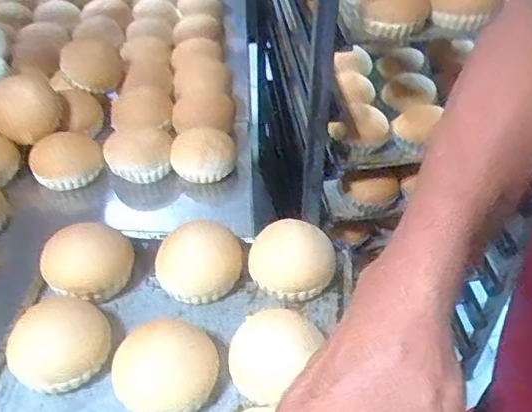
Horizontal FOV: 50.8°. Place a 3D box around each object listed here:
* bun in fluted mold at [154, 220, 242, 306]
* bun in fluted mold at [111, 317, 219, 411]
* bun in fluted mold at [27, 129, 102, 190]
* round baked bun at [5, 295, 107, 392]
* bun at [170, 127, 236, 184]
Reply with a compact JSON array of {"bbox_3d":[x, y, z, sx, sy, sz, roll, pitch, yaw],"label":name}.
[{"bbox_3d":[-0.071,0.056,0.582,0.087,0.044,0.076,-9,43,-8],"label":"bun in fluted mold"},{"bbox_3d":[-0.088,0.146,0.497,0.087,0.041,0.078,-15,44,-14],"label":"bun in fluted mold"},{"bbox_3d":[-0.255,-0.058,0.734,0.070,0.041,0.071,12,44,14],"label":"bun in fluted mold"},{"bbox_3d":[-0.191,0.126,0.519,0.085,0.047,0.079,-1,42,1],"label":"round baked bun"},{"bbox_3d":[-0.082,-0.069,0.736,0.084,0.040,0.069,-5,42,-5],"label":"bun"}]

